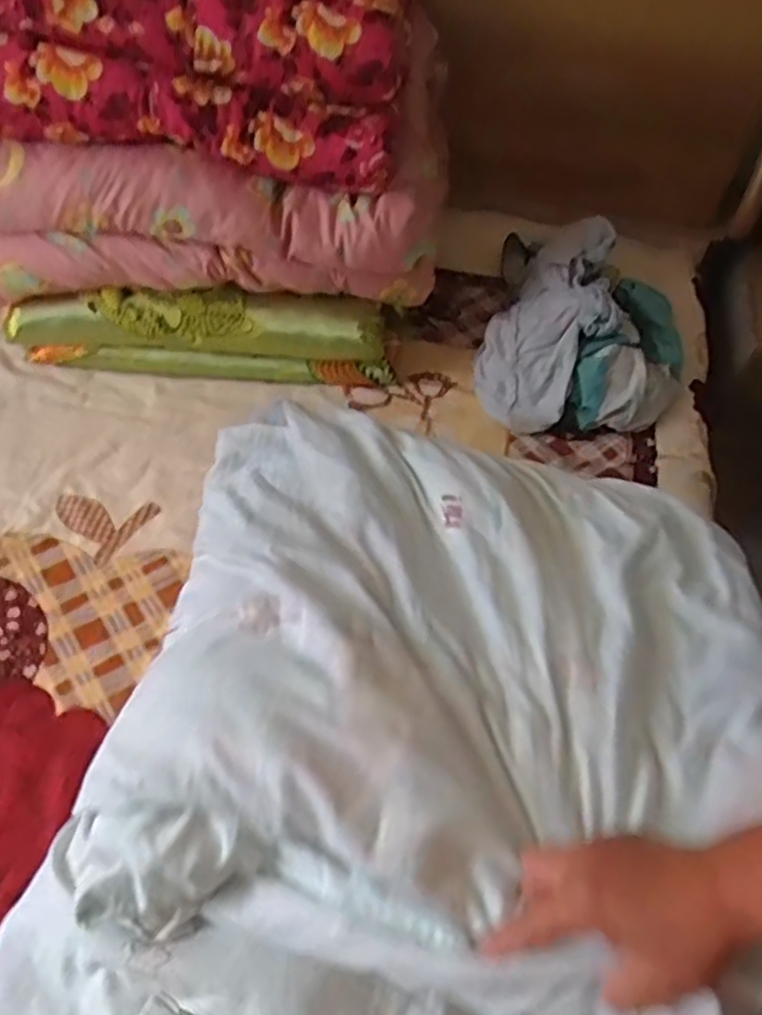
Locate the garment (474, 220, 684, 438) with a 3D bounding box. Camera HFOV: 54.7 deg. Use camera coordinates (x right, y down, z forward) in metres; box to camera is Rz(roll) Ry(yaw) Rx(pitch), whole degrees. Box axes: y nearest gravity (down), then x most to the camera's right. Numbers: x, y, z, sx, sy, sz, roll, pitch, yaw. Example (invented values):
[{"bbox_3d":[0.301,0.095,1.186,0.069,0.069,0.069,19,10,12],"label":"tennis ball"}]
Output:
[{"bbox_3d":[0.277,-0.226,0.984,0.256,0.129,0.270,19,55,10],"label":"garment"}]

